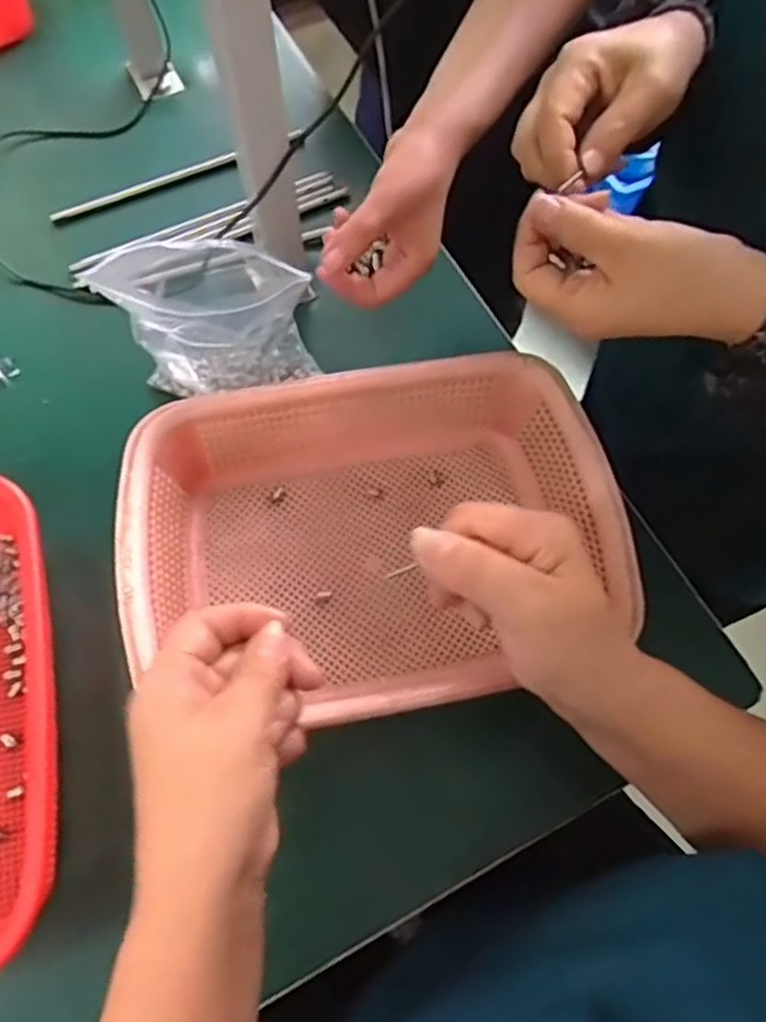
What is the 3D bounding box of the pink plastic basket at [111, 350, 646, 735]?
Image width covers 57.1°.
[{"bbox_3d":[-0.008,0.008,0.464,0.297,0.084,0.186,-6,67,-2],"label":"pink plastic basket"}]

